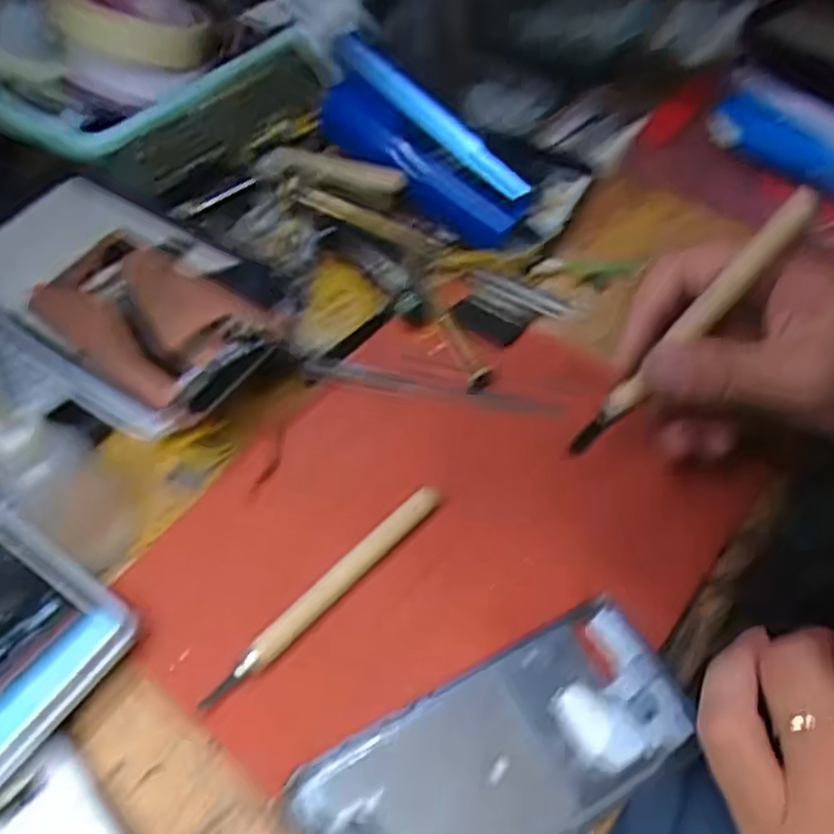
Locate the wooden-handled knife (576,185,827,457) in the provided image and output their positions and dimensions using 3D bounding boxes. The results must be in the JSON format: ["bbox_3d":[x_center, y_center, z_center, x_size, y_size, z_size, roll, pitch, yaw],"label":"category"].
[{"bbox_3d":[0.100,-0.031,0.283,0.011,0.126,0.017,47,22,23],"label":"wooden-handled knife"}]

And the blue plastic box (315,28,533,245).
[{"bbox_3d":[-0.001,-0.152,0.423,0.136,0.033,0.057,43,62,1],"label":"blue plastic box"}]

